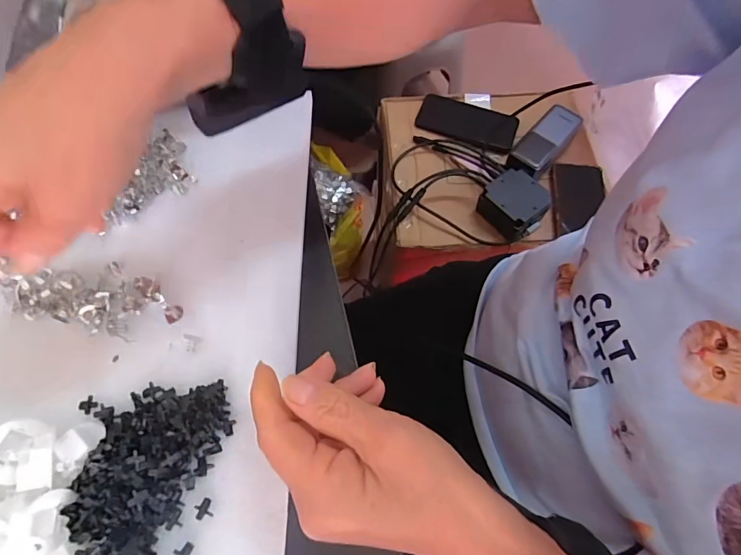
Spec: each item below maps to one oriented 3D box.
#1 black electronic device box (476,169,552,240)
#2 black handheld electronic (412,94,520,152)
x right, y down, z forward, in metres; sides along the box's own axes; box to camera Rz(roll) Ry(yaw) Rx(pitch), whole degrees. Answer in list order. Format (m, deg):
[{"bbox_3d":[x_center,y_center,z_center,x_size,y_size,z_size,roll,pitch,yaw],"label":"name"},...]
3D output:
[{"bbox_3d":[0.206,-0.102,0.614,0.082,0.052,0.086,-30,70,-14],"label":"black electronic device box"},{"bbox_3d":[0.163,-0.263,0.710,0.162,0.013,0.083,18,66,6],"label":"black handheld electronic"}]

